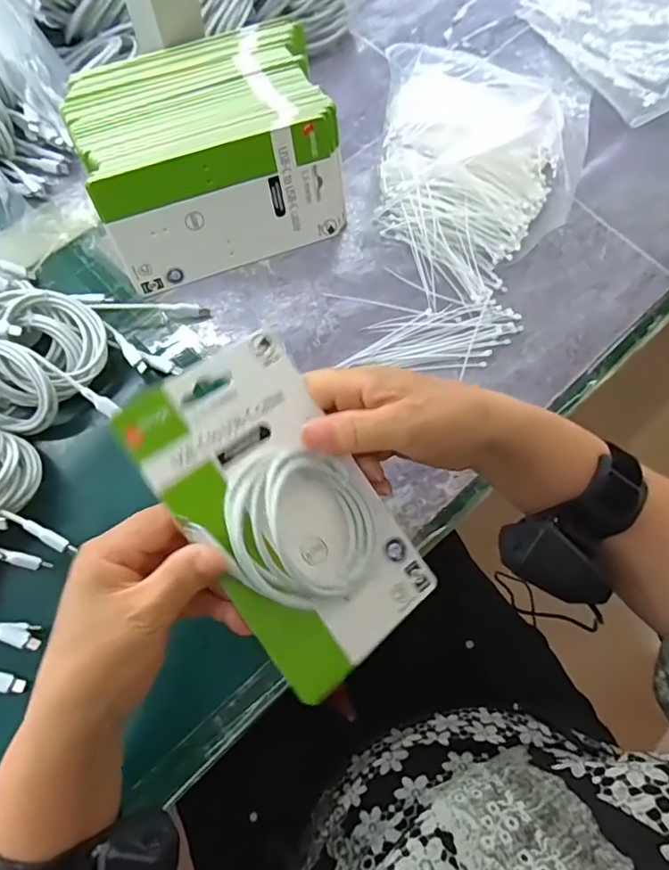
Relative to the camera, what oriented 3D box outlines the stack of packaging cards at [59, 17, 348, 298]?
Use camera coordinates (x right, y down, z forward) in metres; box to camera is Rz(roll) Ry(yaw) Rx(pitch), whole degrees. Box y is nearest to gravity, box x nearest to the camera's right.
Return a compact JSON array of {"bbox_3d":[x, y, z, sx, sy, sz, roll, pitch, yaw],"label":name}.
[{"bbox_3d":[-0.099,-0.224,0.443,0.188,0.096,0.136,-21,73,-7],"label":"stack of packaging cards"}]

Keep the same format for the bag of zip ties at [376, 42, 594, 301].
[{"bbox_3d":[0.127,-0.234,0.474,0.189,0.046,0.239,11,72,3],"label":"bag of zip ties"}]

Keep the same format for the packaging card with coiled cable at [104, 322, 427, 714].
[{"bbox_3d":[-0.023,0.039,0.286,0.099,0.020,0.177,-35,94,-25],"label":"packaging card with coiled cable"}]

